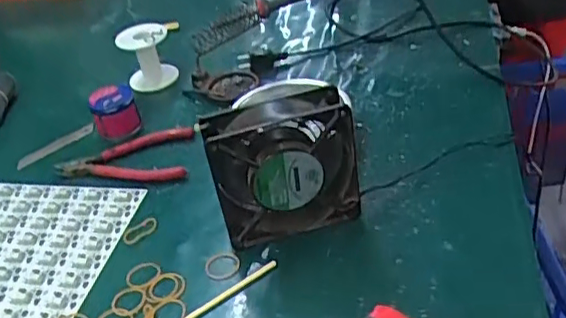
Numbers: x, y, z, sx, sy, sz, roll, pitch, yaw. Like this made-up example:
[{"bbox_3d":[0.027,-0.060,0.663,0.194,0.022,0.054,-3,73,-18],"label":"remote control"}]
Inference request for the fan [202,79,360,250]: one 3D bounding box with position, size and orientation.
[{"bbox_3d":[0.001,0.010,0.526,0.123,0.130,0.050,-15,36,-6],"label":"fan"}]

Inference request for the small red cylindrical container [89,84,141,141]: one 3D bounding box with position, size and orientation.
[{"bbox_3d":[-0.204,-0.058,0.724,0.052,0.061,0.052,-4,35,3],"label":"small red cylindrical container"}]

